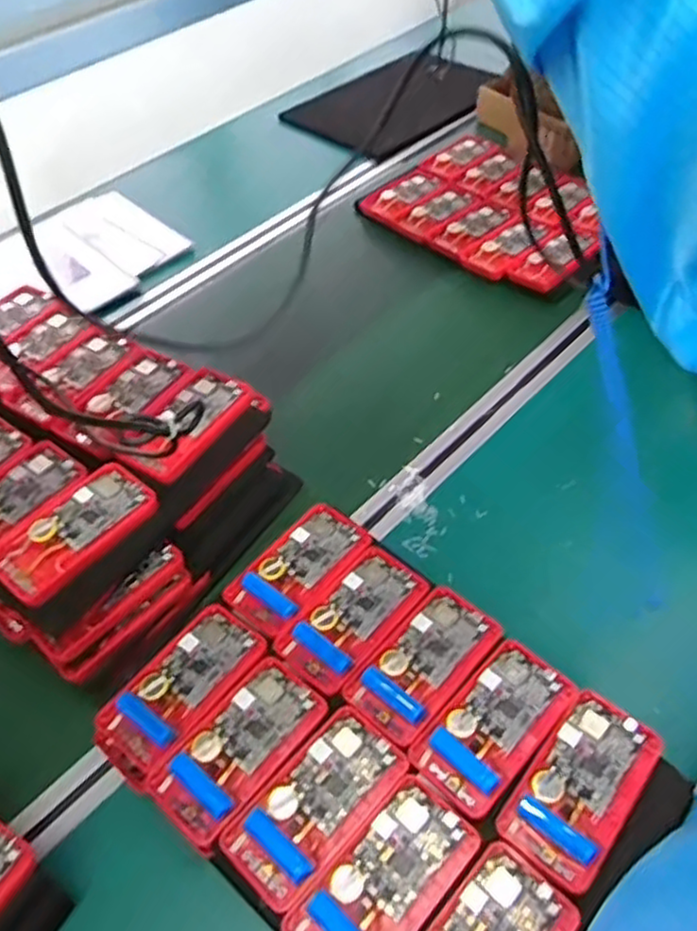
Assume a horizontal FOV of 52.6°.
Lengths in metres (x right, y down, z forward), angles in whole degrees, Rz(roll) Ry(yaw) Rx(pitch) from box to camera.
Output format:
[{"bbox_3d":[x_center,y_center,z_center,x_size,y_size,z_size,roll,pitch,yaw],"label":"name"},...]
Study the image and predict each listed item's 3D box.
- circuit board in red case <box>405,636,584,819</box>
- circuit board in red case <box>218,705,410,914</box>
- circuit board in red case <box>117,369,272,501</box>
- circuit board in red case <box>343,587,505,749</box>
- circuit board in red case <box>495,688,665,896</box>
[{"bbox_3d":[0.103,0.180,0.495,0.064,0.012,0.122,34,61,29],"label":"circuit board in red case"},{"bbox_3d":[-0.022,0.222,0.467,0.062,0.014,0.122,32,60,28],"label":"circuit board in red case"},{"bbox_3d":[-0.131,-0.027,0.623,0.075,0.046,0.133,19,55,20],"label":"circuit board in red case"},{"bbox_3d":[0.056,0.145,0.527,0.063,0.011,0.121,32,60,28],"label":"circuit board in red case"},{"bbox_3d":[0.155,0.210,0.466,0.063,0.014,0.121,31,59,27],"label":"circuit board in red case"}]

